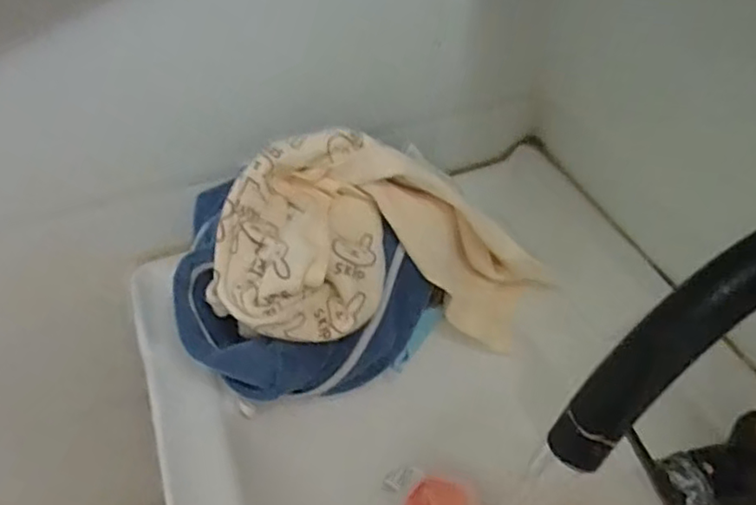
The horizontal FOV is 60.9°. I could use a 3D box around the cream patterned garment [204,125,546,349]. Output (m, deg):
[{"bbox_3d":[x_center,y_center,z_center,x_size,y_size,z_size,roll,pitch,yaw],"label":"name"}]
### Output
[{"bbox_3d":[0.006,0.006,0.570,0.281,0.203,0.130,-18,48,-15],"label":"cream patterned garment"}]

